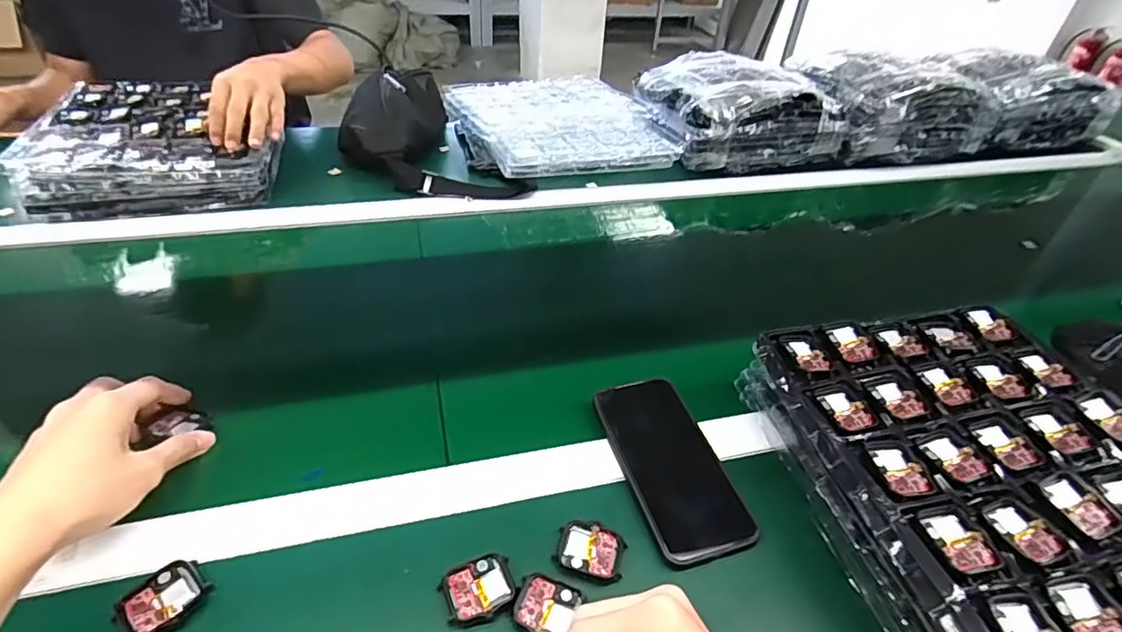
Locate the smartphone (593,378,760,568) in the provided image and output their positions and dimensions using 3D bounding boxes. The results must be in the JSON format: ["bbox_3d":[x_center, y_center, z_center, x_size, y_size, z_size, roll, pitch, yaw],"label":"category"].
[{"bbox_3d":[0.087,0.115,0.448,0.077,0.009,0.158,-9,43,-15],"label":"smartphone"}]

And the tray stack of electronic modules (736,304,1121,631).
[{"bbox_3d":[0.310,0.114,0.417,0.265,0.070,0.285,-7,43,-13],"label":"tray stack of electronic modules"}]

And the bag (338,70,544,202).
[{"bbox_3d":[-0.208,-0.273,0.832,0.197,0.094,0.326,-23,47,-30],"label":"bag"}]

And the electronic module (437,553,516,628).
[{"bbox_3d":[-0.054,0.180,0.367,0.046,0.005,0.037,-16,45,-21],"label":"electronic module"}]

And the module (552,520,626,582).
[{"bbox_3d":[0.021,0.163,0.391,0.047,0.004,0.038,12,42,8],"label":"module"}]

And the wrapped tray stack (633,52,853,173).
[{"bbox_3d":[0.294,-0.374,0.971,0.304,0.105,0.281,-8,41,-15],"label":"wrapped tray stack"}]

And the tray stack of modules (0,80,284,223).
[{"bbox_3d":[-0.547,-0.241,0.775,0.269,0.081,0.267,-8,41,-15],"label":"tray stack of modules"}]

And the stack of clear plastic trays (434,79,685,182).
[{"bbox_3d":[-0.005,-0.324,0.926,0.305,0.050,0.349,-11,42,-19],"label":"stack of clear plastic trays"}]

